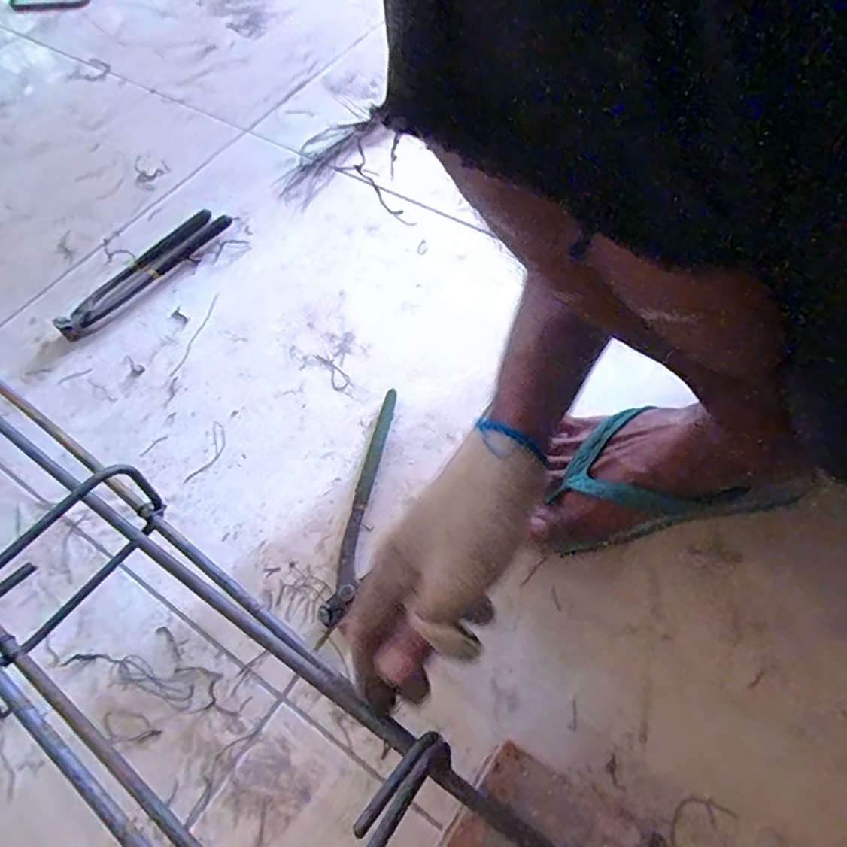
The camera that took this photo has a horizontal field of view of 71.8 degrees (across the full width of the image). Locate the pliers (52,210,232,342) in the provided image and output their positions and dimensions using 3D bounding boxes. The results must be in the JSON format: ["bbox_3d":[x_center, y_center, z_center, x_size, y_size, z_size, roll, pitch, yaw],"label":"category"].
[{"bbox_3d":[-0.313,-0.175,0.653,0.045,0.021,0.225,31,66,20],"label":"pliers"}]

